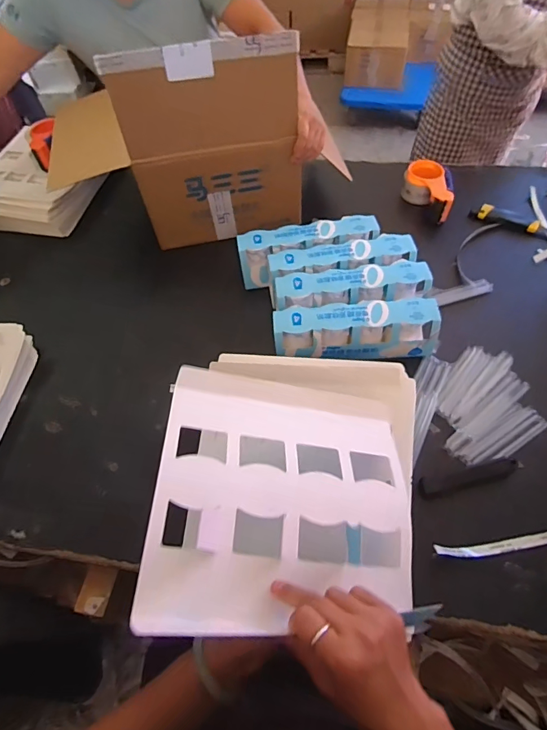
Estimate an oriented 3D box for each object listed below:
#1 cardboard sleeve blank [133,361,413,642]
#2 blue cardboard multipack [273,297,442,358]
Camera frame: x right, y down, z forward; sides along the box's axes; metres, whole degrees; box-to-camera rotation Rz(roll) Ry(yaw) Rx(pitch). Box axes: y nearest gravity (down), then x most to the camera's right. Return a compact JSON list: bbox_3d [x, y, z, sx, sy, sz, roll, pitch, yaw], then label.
[{"bbox_3d":[0.021,0.129,0.443,0.273,0.019,0.269,12,51,-13],"label":"cardboard sleeve blank"},{"bbox_3d":[0.140,-0.057,0.729,0.274,0.080,0.068,-5,58,1],"label":"blue cardboard multipack"}]

